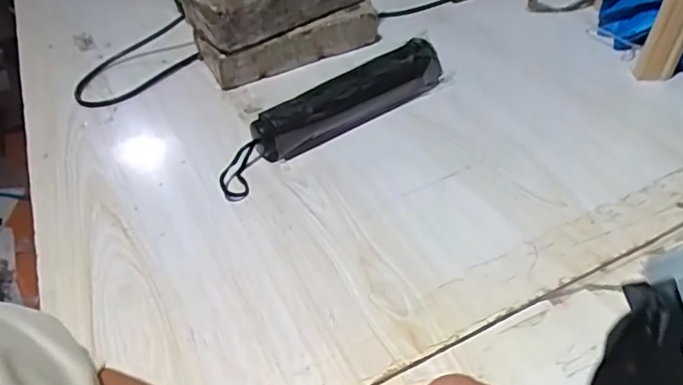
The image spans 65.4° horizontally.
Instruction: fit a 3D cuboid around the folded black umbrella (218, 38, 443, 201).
[{"bbox_3d":[-0.009,-0.091,0.585,0.298,0.042,0.069,-36,50,-26],"label":"folded black umbrella"}]

